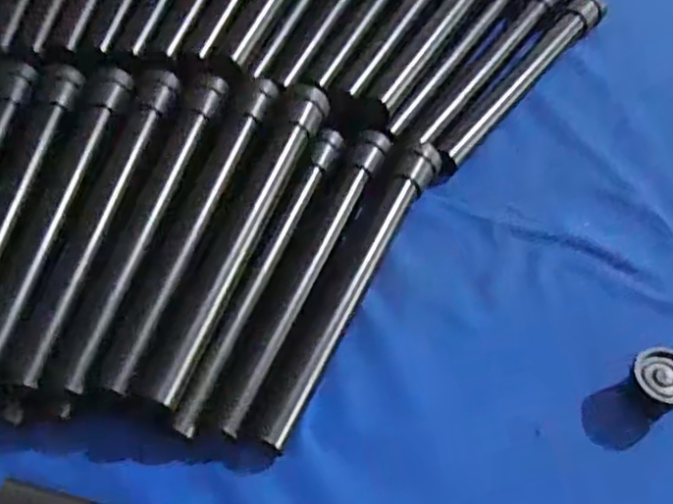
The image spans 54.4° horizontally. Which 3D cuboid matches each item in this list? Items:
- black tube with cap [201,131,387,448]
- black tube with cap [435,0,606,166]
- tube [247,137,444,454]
[{"bbox_3d":[-0.019,0.011,0.445,0.024,0.024,0.247,19,57,14],"label":"black tube with cap"},{"bbox_3d":[0.159,-0.152,0.554,0.027,0.029,0.224,35,63,23],"label":"black tube with cap"},{"bbox_3d":[0.013,0.019,0.441,0.024,0.026,0.245,23,58,16],"label":"tube"}]

